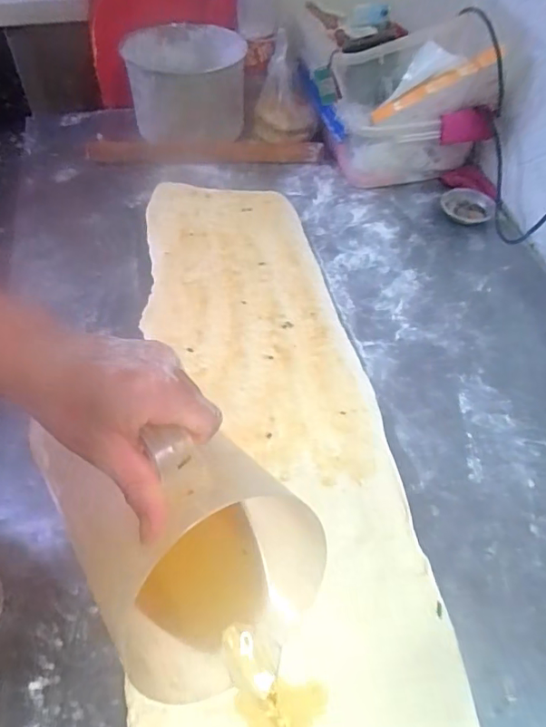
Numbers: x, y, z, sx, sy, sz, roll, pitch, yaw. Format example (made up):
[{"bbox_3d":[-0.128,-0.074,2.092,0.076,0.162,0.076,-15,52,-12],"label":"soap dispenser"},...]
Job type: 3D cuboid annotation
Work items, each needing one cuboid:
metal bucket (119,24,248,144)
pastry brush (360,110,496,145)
[{"bbox_3d":[-0.146,-0.501,0.927,0.192,0.142,0.192,0,53,0],"label":"metal bucket"},{"bbox_3d":[0.235,-0.352,0.778,0.206,0.051,0.009,-5,53,-7],"label":"pastry brush"}]

